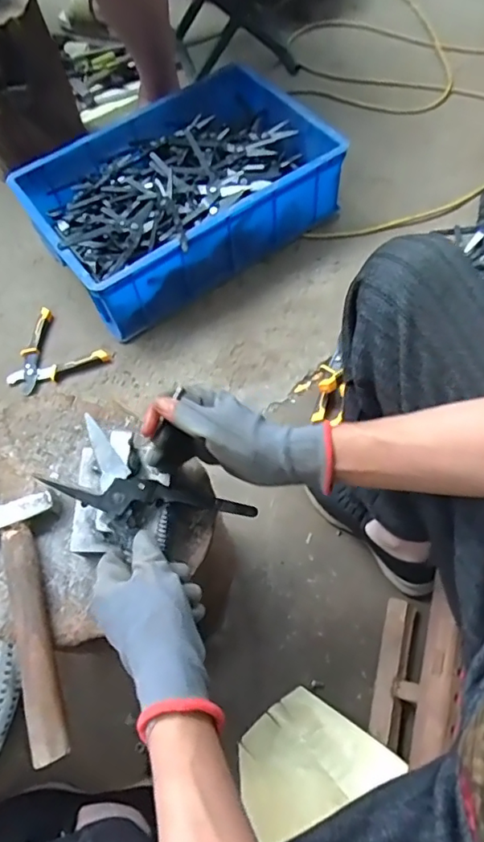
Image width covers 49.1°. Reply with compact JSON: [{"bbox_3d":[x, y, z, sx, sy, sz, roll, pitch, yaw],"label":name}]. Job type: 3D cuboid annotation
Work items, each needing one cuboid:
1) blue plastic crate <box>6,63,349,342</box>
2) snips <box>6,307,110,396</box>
[{"bbox_3d":[-0.114,-0.415,0.987,0.508,0.157,0.344,-35,66,-14],"label":"blue plastic crate"},{"bbox_3d":[-0.340,-0.110,0.922,0.163,0.016,0.141,38,71,19],"label":"snips"}]

